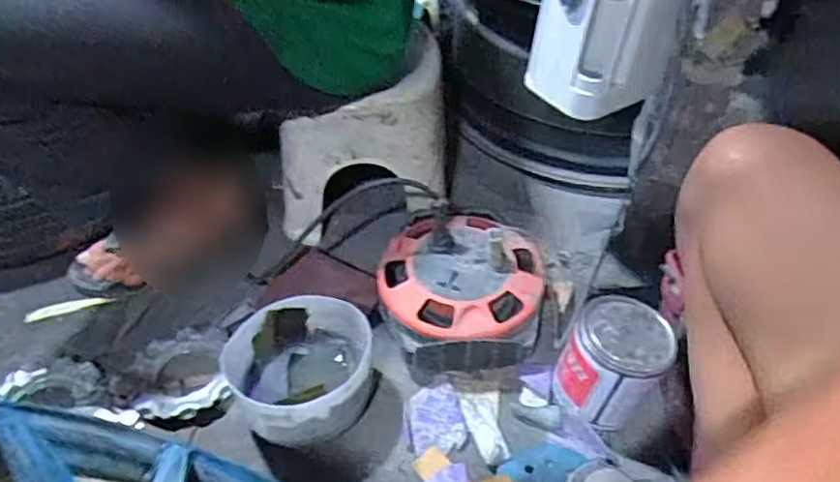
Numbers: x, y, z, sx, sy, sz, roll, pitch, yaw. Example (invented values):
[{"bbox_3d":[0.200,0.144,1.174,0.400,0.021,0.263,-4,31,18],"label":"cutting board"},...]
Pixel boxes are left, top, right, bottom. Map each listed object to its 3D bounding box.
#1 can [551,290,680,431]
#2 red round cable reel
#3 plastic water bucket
[{"bbox_3d":[0.214,0.142,0.738,0.105,0.124,0.101,0,44,0],"label":"can"},{"bbox_3d":[0.053,0.051,0.838,0.201,0.090,0.227,7,45,8],"label":"red round cable reel"},{"bbox_3d":[-0.130,0.148,0.748,0.157,0.087,0.155,0,44,0],"label":"plastic water bucket"}]

